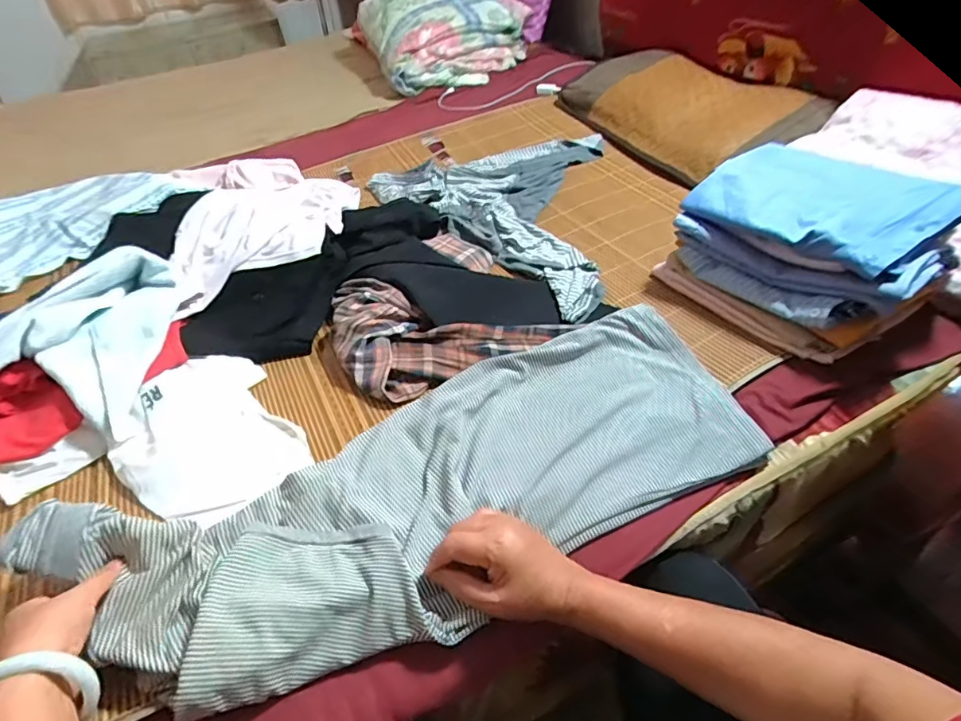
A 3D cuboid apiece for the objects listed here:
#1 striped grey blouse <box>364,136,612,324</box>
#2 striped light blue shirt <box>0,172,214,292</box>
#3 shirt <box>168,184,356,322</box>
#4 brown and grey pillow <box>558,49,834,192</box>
[{"bbox_3d":[0.125,-0.340,1.011,0.467,0.043,0.599,-33,50,-24],"label":"striped grey blouse"},{"bbox_3d":[-0.830,-0.233,0.966,0.550,0.060,0.297,-37,52,-27],"label":"striped light blue shirt"},{"bbox_3d":[-0.355,-0.223,0.838,0.315,0.062,0.237,-29,49,-21],"label":"shirt"},{"bbox_3d":[0.446,-0.605,1.194,0.344,0.103,0.566,-21,46,-14],"label":"brown and grey pillow"}]

